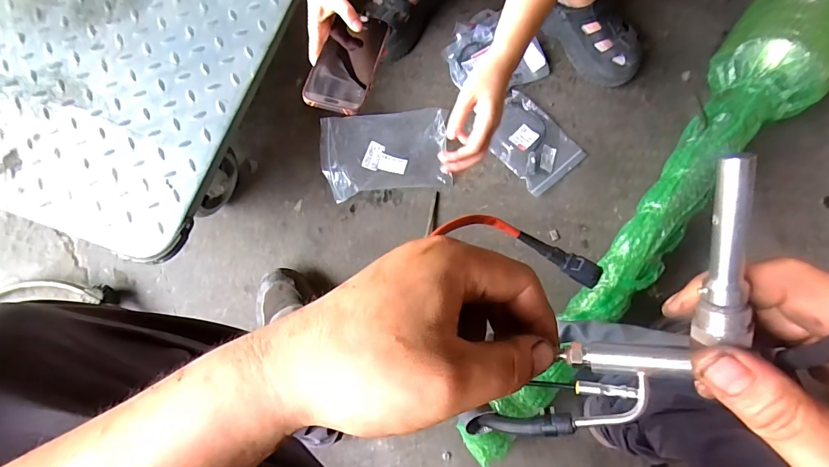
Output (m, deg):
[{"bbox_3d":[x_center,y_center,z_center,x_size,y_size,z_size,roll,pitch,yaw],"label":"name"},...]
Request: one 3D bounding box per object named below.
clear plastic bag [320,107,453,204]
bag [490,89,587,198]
[{"bbox_3d":[-0.049,-0.147,0.752,0.226,0.050,0.144,-9,77,-3],"label":"clear plastic bag"},{"bbox_3d":[0.212,-0.169,0.766,0.129,0.018,0.173,-40,81,-9],"label":"bag"}]

